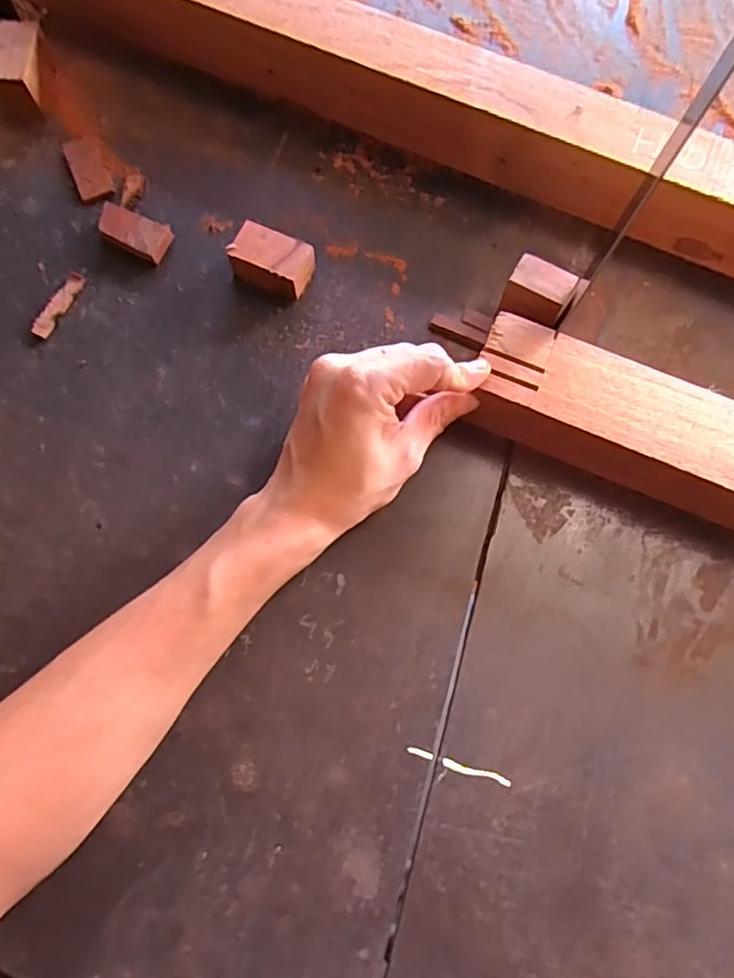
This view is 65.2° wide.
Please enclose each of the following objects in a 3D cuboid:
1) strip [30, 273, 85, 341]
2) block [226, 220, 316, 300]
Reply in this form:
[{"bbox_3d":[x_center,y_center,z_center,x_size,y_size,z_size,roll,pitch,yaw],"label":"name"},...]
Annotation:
[{"bbox_3d":[-0.206,-0.123,0.385,0.011,0.006,0.050,25,76,5],"label":"strip"},{"bbox_3d":[-0.063,-0.152,0.385,0.049,0.025,0.034,27,76,6],"label":"block"}]

